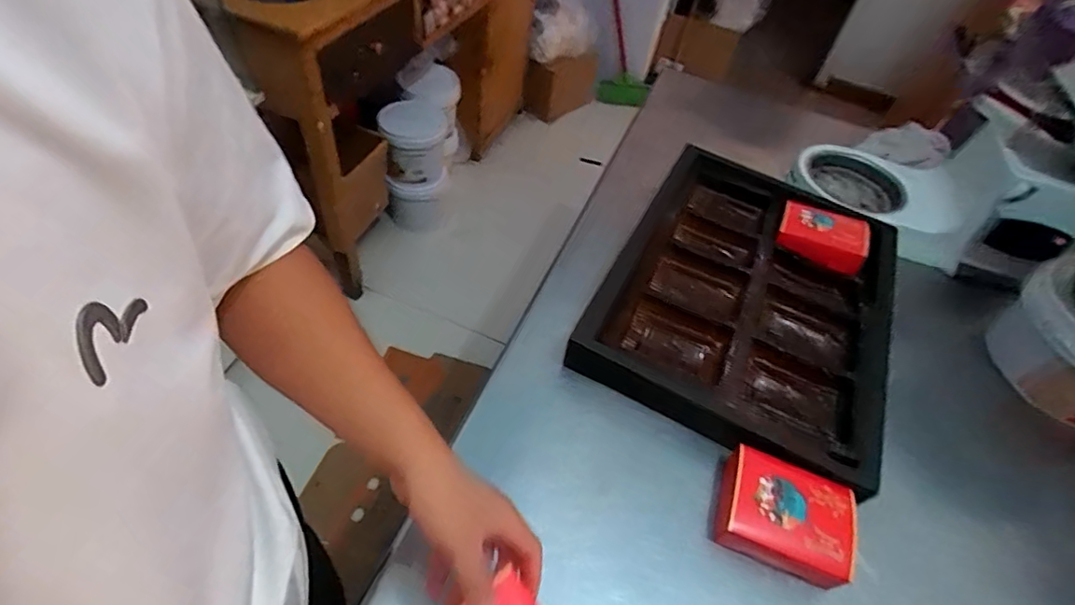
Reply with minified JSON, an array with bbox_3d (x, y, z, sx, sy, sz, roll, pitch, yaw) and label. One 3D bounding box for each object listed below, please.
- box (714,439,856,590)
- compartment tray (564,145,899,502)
[{"bbox_3d":[0.236,0.205,0.516,0.121,0.043,0.091,21,49,12],"label":"box"},{"bbox_3d":[0.280,-0.018,0.705,0.341,0.061,0.452,24,51,12],"label":"compartment tray"}]

